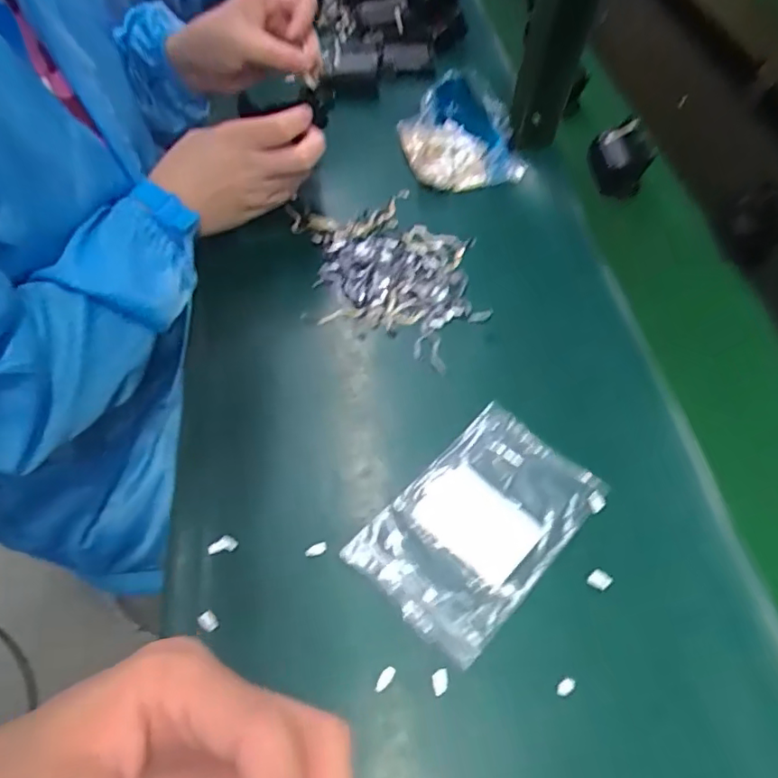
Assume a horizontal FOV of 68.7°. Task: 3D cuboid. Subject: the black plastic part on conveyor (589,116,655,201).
[{"bbox_3d":[0.236,-0.234,0.583,0.050,0.046,0.061,7,55,1],"label":"black plastic part on conveyor"}]

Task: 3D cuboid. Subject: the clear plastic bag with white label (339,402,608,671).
[{"bbox_3d":[0.059,0.085,0.368,0.096,0.008,0.152,40,61,22],"label":"clear plastic bag with white label"}]

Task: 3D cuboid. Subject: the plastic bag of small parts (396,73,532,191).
[{"bbox_3d":[0.075,-0.264,0.577,0.112,0.066,0.106,-6,56,-8],"label":"plastic bag of small parts"}]

